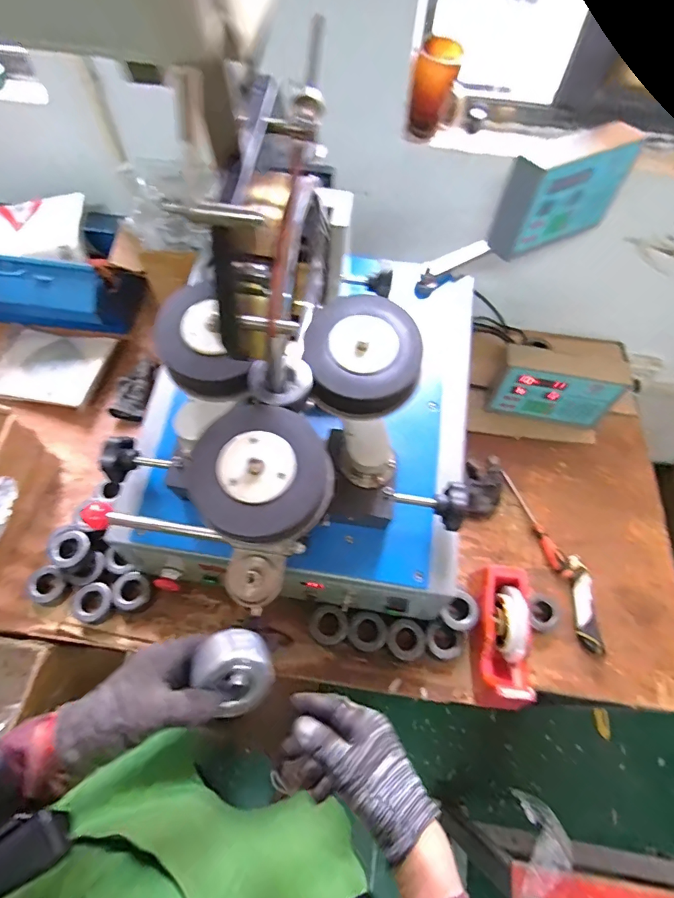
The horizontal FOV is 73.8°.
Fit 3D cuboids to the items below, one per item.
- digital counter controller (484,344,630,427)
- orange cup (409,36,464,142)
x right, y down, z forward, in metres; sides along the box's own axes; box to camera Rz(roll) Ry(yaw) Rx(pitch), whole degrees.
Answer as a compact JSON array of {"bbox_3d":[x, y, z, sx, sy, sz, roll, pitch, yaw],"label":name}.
[{"bbox_3d":[0.433,-0.126,0.901,0.224,0.147,0.077,13,62,6],"label":"digital counter controller"},{"bbox_3d":[0.164,-0.599,0.756,0.063,0.120,0.069,1,61,-1],"label":"orange cup"}]

